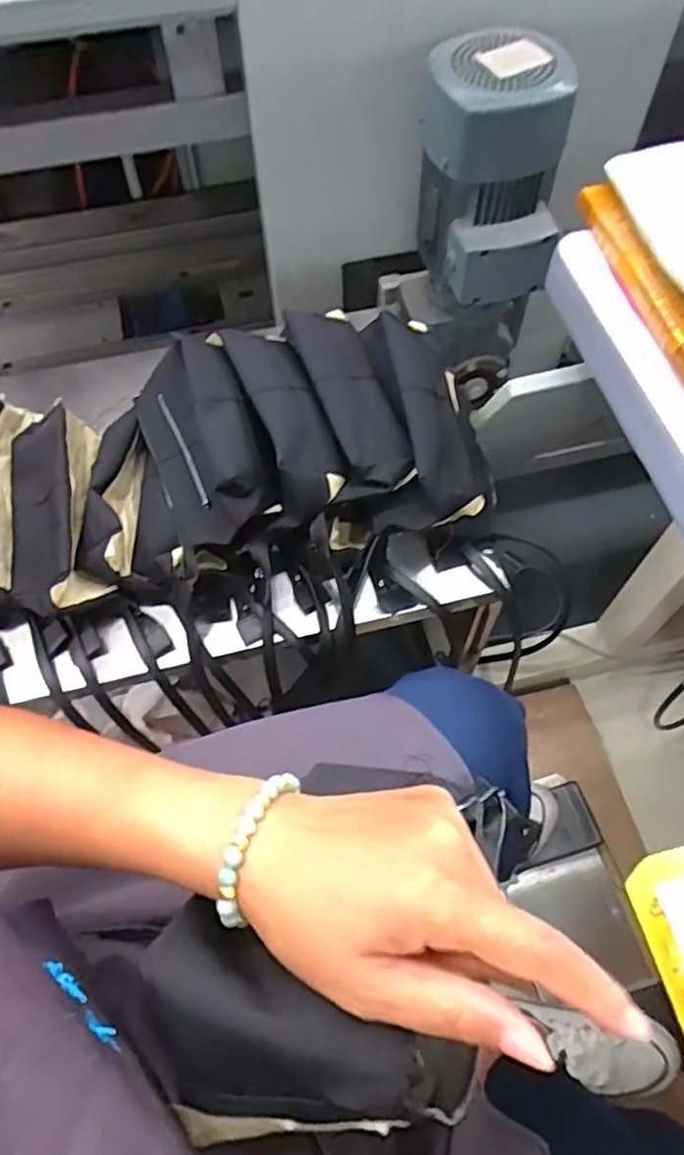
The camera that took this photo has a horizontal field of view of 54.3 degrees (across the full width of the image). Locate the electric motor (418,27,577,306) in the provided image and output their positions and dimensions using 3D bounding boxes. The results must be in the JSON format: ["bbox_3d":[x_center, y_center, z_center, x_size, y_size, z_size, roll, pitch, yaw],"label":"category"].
[{"bbox_3d":[0.168,-0.456,0.768,0.152,0.222,0.152,2,62,2],"label":"electric motor"}]

